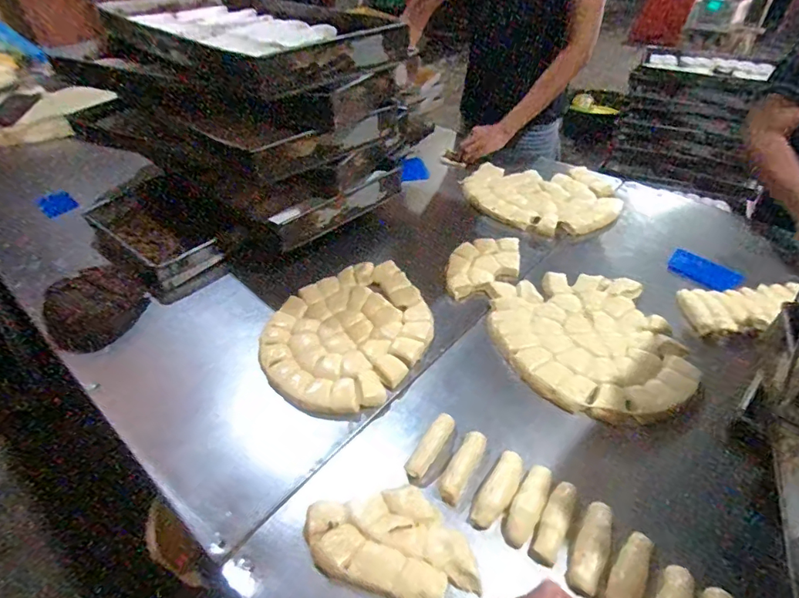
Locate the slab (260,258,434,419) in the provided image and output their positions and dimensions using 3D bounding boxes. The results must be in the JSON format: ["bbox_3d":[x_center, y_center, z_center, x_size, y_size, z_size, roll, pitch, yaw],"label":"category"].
[{"bbox_3d":[-0.092,0.053,0.845,0.278,0.041,0.338,25,48,27],"label":"slab"}]

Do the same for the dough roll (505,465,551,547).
[{"bbox_3d":[0.166,0.260,0.595,0.035,0.024,0.106,25,48,27],"label":"dough roll"}]

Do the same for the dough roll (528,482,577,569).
[{"bbox_3d":[0.194,0.275,0.580,0.032,0.022,0.107,22,46,24],"label":"dough roll"}]

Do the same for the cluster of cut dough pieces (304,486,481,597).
[{"bbox_3d":[-0.008,0.296,0.573,0.211,0.027,0.121,14,44,17],"label":"cluster of cut dough pieces"}]

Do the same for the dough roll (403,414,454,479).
[{"bbox_3d":[0.045,0.211,0.665,0.029,0.030,0.102,24,47,26],"label":"dough roll"}]

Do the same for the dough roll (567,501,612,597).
[{"bbox_3d":[0.232,0.291,0.559,0.035,0.030,0.116,19,45,22],"label":"dough roll"}]

